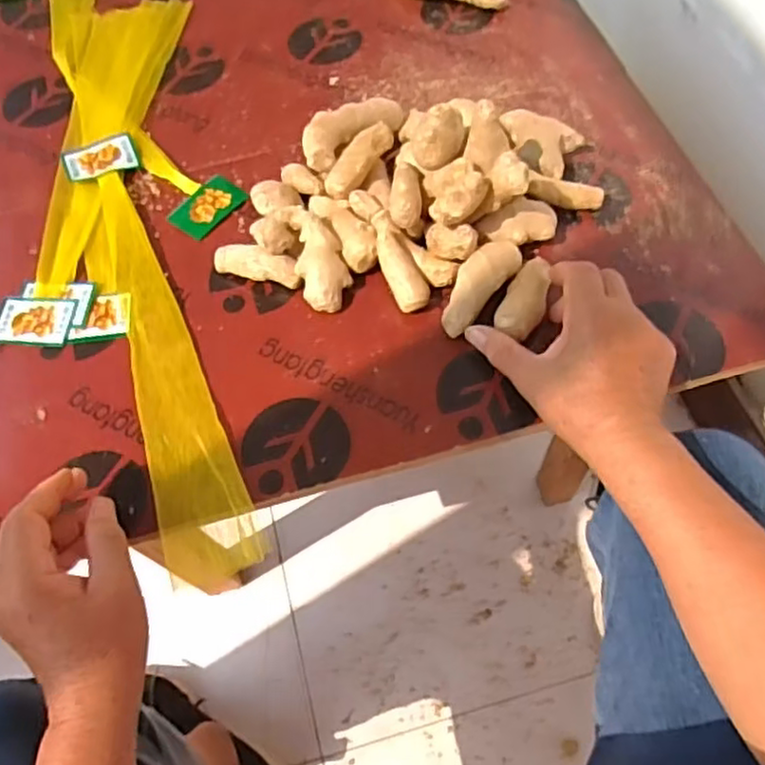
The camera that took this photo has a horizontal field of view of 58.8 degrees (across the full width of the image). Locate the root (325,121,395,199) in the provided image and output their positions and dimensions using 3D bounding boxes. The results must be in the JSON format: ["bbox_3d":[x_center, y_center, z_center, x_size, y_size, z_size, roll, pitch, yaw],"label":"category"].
[{"bbox_3d":[-0.018,-0.172,0.524,0.026,0.018,0.070,32,68,18],"label":"root"}]

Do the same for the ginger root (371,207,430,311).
[{"bbox_3d":[0.011,-0.091,0.493,0.028,0.016,0.080,-19,81,-8],"label":"ginger root"}]

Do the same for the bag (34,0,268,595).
[{"bbox_3d":[-0.210,-0.146,0.557,0.135,0.013,0.642,-12,62,-4],"label":"bag"}]

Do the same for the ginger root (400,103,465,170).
[{"bbox_3d":[0.039,-0.183,0.501,0.035,0.028,0.042,32,68,18],"label":"ginger root"}]

